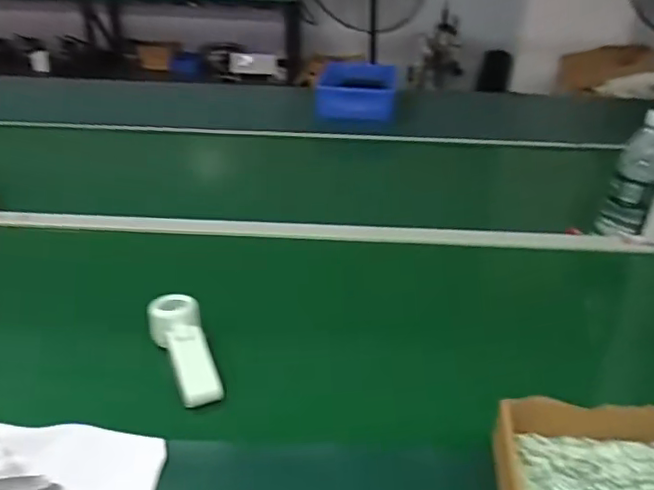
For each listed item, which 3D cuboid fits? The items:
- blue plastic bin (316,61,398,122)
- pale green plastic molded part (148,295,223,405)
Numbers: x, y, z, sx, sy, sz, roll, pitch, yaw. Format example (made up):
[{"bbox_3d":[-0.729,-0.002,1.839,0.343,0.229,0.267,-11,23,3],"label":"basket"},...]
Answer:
[{"bbox_3d":[0.087,-0.443,1.704,0.216,0.092,0.258,3,31,2],"label":"blue plastic bin"},{"bbox_3d":[-0.175,0.122,0.717,0.063,0.043,0.154,-10,33,-19],"label":"pale green plastic molded part"}]

